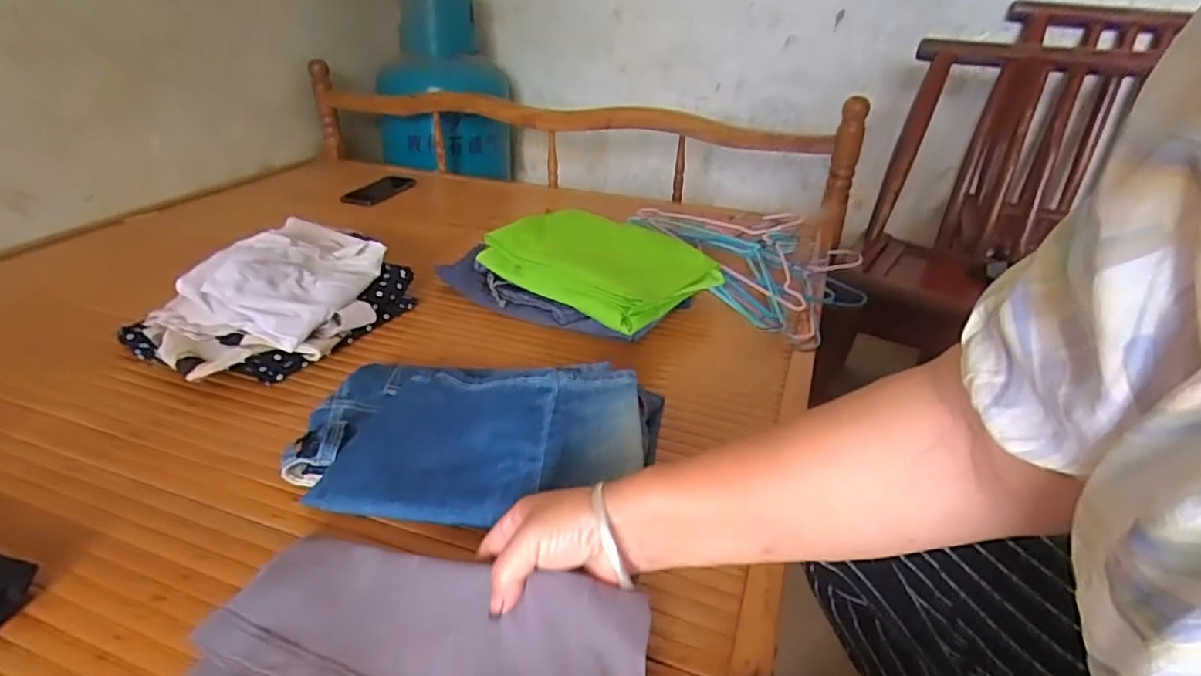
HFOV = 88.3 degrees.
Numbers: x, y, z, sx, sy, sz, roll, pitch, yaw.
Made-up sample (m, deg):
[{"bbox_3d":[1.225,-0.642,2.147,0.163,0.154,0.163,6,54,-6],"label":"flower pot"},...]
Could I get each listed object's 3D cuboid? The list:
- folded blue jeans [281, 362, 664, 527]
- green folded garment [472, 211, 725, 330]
[{"bbox_3d":[-0.107,0.086,0.553,0.315,0.044,0.192,3,31,3],"label":"folded blue jeans"},{"bbox_3d":[0.003,-0.111,0.829,0.268,0.054,0.212,23,36,31],"label":"green folded garment"}]

